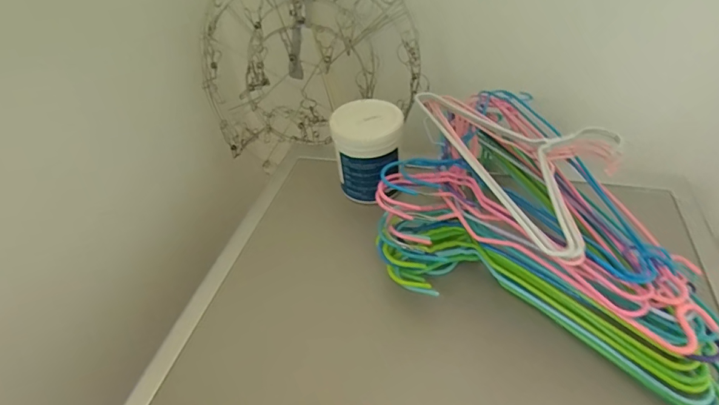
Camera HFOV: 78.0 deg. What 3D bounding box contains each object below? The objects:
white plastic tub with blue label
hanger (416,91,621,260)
[{"bbox_3d":[0.013,-0.068,0.601,0.097,0.111,0.077,-6,40,2],"label":"white plastic tub with blue label"},{"bbox_3d":[0.193,-0.059,0.474,0.173,0.023,0.293,-13,38,-7],"label":"hanger"}]

